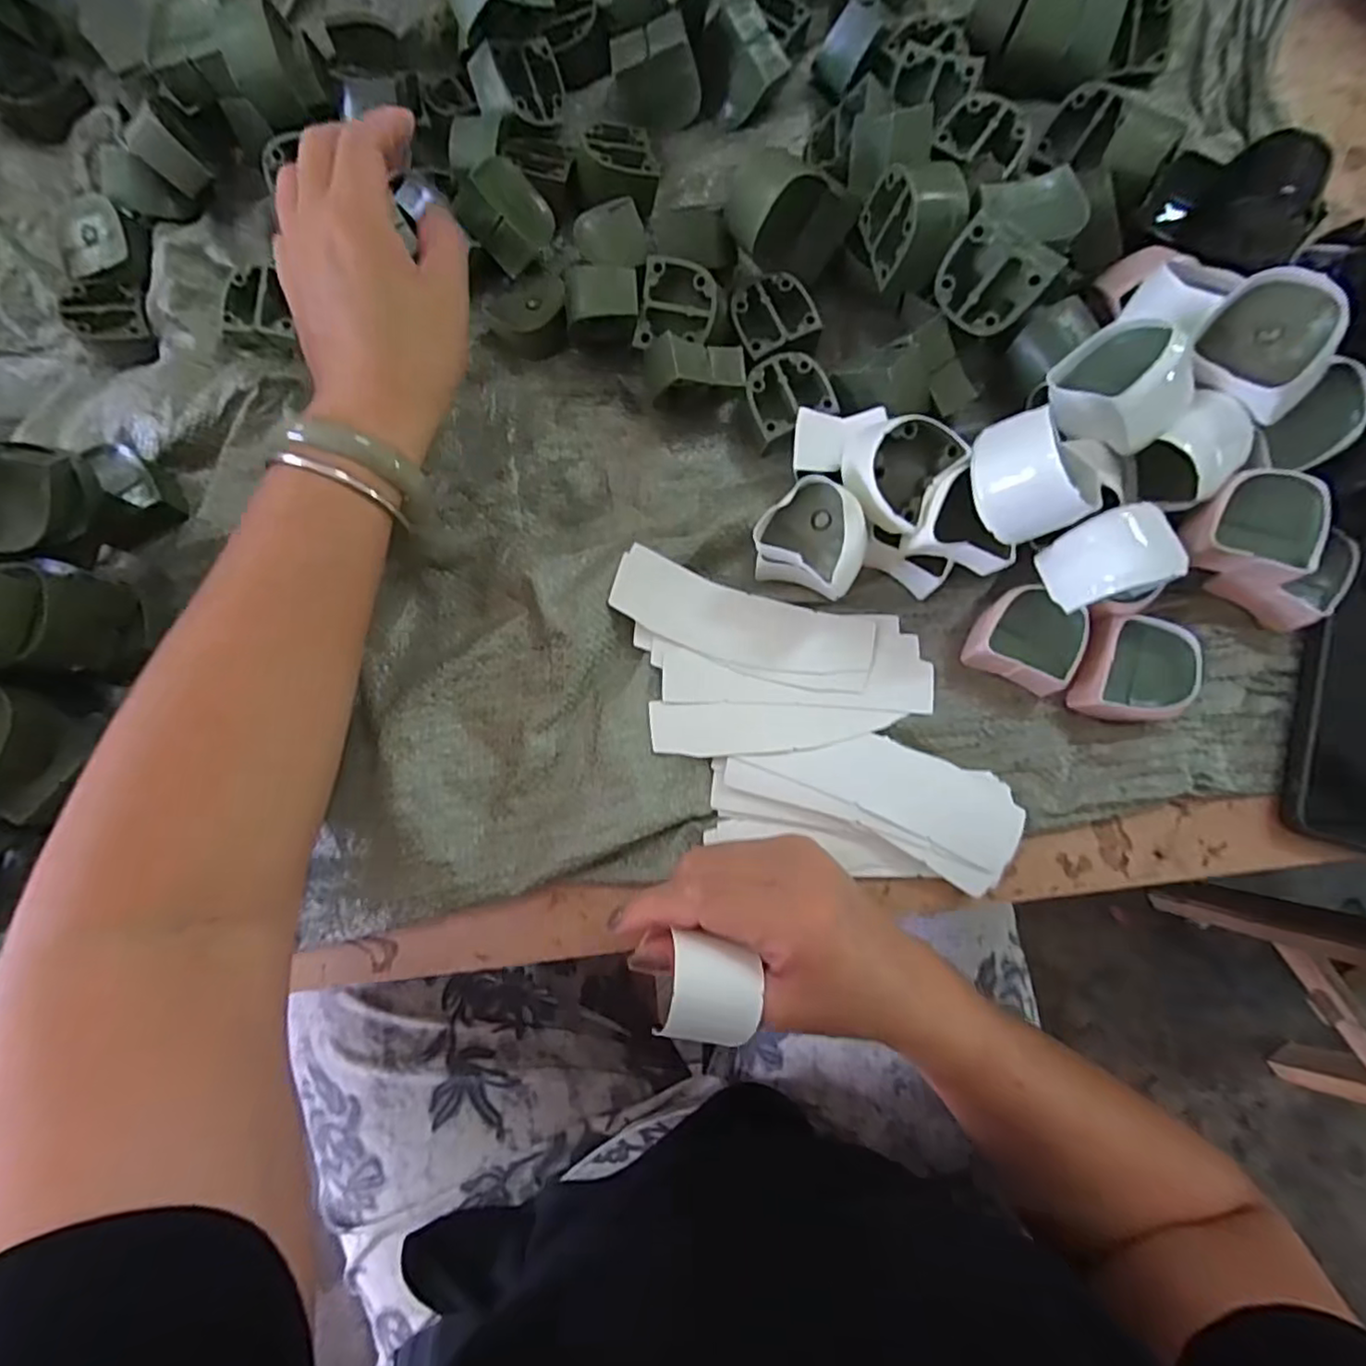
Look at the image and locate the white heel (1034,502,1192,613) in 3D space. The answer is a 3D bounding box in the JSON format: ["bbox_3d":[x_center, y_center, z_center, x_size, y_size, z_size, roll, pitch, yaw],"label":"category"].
[{"bbox_3d":[0.191,-0.054,0.292,0.044,0.035,0.037,-21,80,-2],"label":"white heel"}]

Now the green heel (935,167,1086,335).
[{"bbox_3d":[0.155,-0.207,0.308,0.047,0.043,0.077,29,82,6],"label":"green heel"}]

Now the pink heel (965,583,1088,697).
[{"bbox_3d":[0.167,-0.022,0.318,0.048,0.031,0.037,29,82,6],"label":"pink heel"}]

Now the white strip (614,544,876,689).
[{"bbox_3d":[0.031,-0.030,0.331,0.132,0.019,0.042,16,81,4],"label":"white strip"}]

